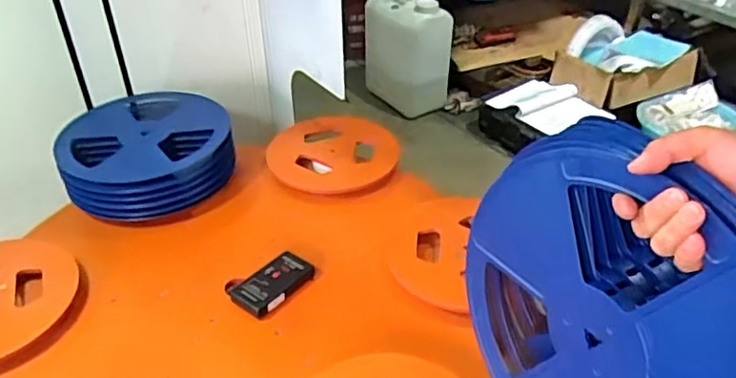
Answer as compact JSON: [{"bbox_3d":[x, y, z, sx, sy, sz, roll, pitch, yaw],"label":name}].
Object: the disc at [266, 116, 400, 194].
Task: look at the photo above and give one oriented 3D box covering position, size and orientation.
[{"bbox_3d":[-0.073,-0.074,1.299,0.263,0.019,0.222,4,47,1],"label":"disc"}]

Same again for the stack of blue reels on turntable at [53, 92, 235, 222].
[{"bbox_3d":[-0.418,-0.068,1.206,0.301,0.125,0.275,-9,38,-12],"label":"stack of blue reels on turntable"}]

